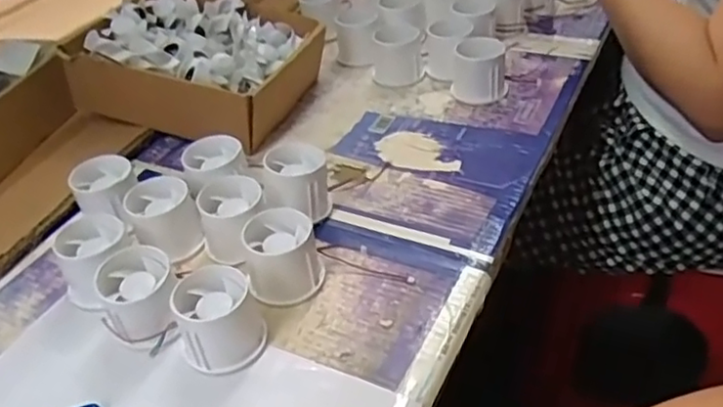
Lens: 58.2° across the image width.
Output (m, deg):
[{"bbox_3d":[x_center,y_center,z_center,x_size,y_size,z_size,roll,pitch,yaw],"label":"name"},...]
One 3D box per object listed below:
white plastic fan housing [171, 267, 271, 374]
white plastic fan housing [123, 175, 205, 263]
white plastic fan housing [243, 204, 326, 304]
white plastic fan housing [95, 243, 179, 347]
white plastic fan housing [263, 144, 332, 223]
[{"bbox_3d":[-0.099,0.079,0.445,0.056,0.048,0.054,-4,40,4],"label":"white plastic fan housing"},{"bbox_3d":[-0.158,0.015,0.524,0.049,0.046,0.060,-19,41,-14],"label":"white plastic fan housing"},{"bbox_3d":[-0.058,0.039,0.481,0.053,0.049,0.050,-4,40,4],"label":"white plastic fan housing"},{"bbox_3d":[-0.154,0.068,0.457,0.054,0.050,0.058,-24,43,-19],"label":"white plastic fan housing"},{"bbox_3d":[-0.052,-0.016,0.546,0.049,0.053,0.055,-6,40,2],"label":"white plastic fan housing"}]

